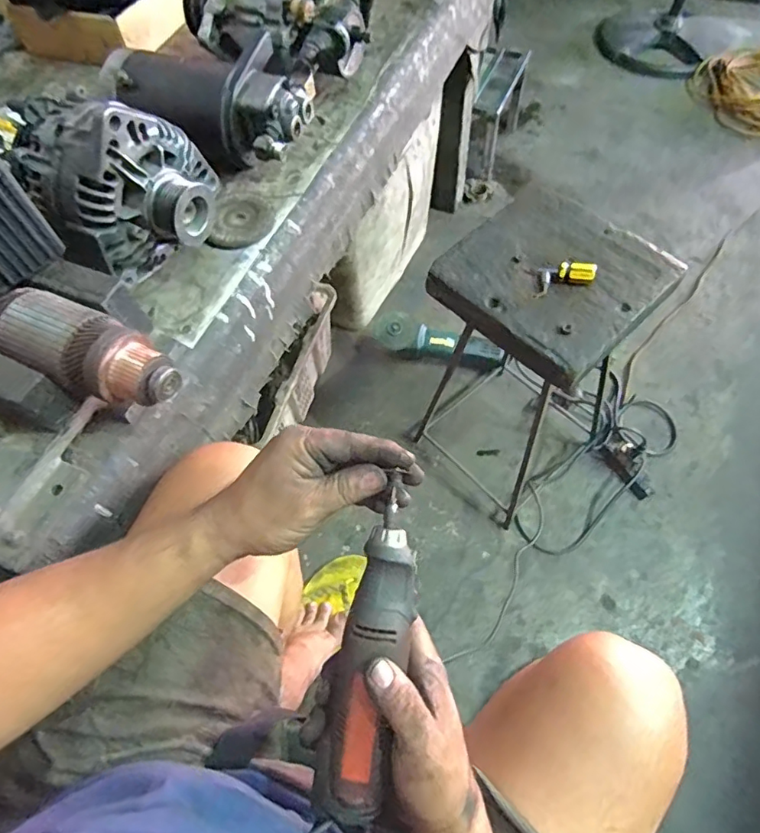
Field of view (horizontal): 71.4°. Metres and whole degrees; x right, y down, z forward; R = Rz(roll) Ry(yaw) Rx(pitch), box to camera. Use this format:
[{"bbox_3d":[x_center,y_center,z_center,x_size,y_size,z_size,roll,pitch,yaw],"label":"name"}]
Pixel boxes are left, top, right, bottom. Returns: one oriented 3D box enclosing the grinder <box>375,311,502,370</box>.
[{"bbox_3d":[0.129,-0.158,1.178,0.285,0.085,0.082,11,63,7],"label":"grinder"}]

